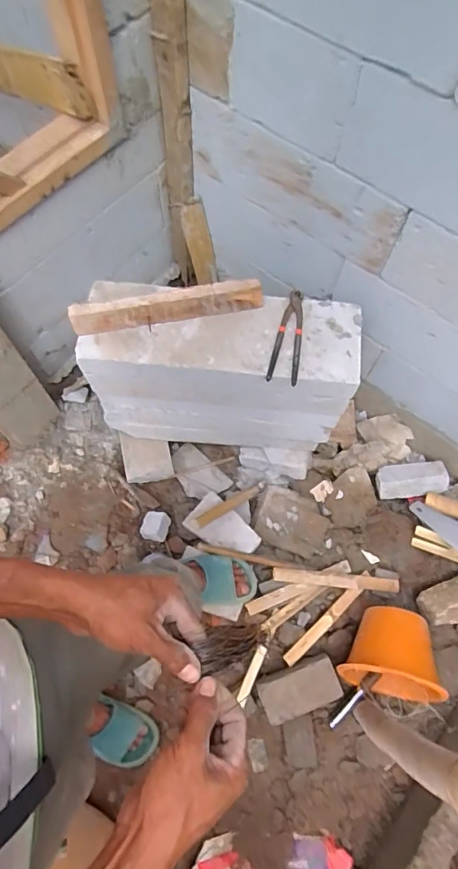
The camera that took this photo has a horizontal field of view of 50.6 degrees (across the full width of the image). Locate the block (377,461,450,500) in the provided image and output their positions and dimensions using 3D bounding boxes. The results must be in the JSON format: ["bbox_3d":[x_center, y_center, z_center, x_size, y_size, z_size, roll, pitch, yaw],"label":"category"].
[{"bbox_3d":[0.545,0.134,1.457,0.203,0.067,0.087,-11,34,10],"label":"block"}]

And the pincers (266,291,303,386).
[{"bbox_3d":[0.128,-0.204,1.002,0.060,0.032,0.211,13,68,4],"label":"pincers"}]

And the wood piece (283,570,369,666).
[{"bbox_3d":[0.274,0.500,1.320,0.326,0.012,0.033,-40,74,-16],"label":"wood piece"}]

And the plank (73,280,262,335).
[{"bbox_3d":[-0.127,-0.268,1.002,0.393,0.063,0.044,-10,68,-6],"label":"plank"}]

